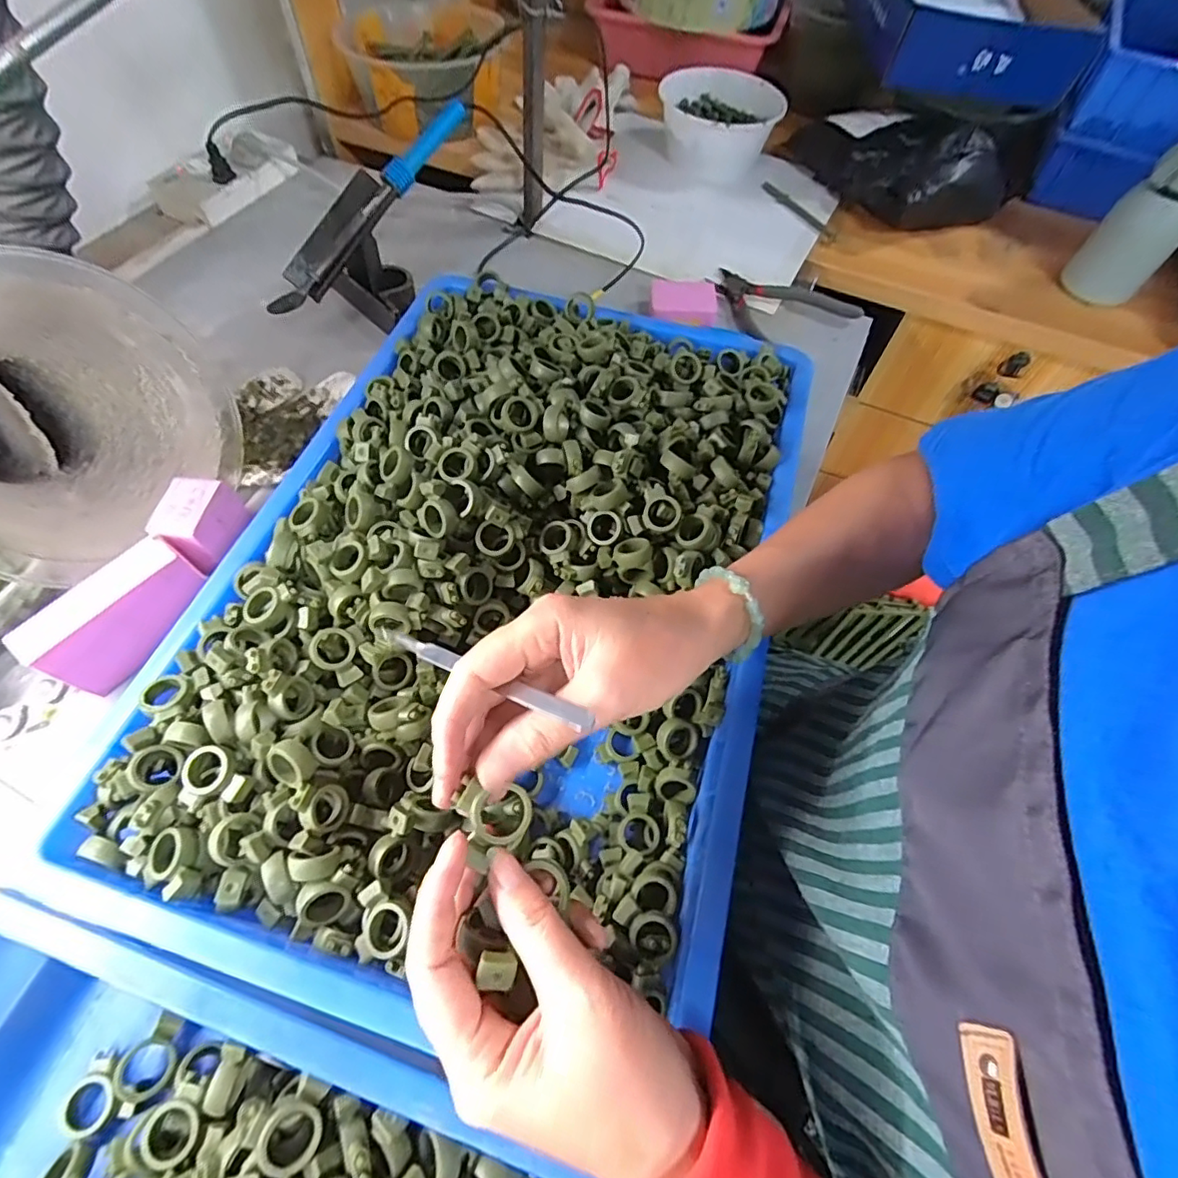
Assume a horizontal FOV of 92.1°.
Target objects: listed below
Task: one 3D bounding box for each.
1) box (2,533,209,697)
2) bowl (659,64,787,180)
[{"bbox_3d":[-0.339,0.019,0.415,0.043,0.058,0.111,37,66,17],"label":"box"},{"bbox_3d":[0.185,-0.666,0.817,0.165,0.088,0.189,10,61,3],"label":"bowl"}]

